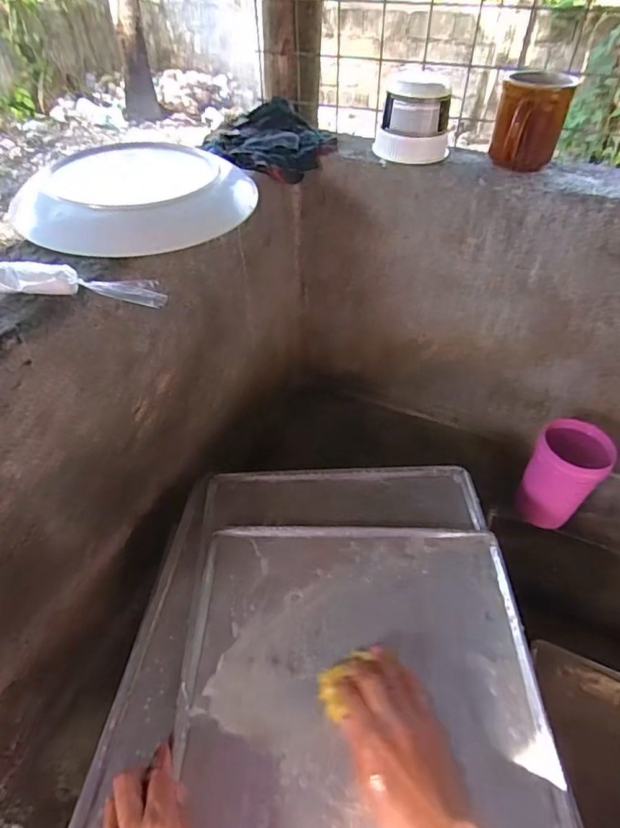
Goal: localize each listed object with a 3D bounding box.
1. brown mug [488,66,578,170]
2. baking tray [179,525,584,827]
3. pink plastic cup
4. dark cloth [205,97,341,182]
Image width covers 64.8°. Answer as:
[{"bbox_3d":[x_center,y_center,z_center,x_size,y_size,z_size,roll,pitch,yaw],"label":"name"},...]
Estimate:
[{"bbox_3d":[0.245,-0.323,0.546,0.077,0.085,0.089,8,47,8],"label":"brown mug"},{"bbox_3d":[0.049,0.291,0.416,0.320,0.014,0.427,0,46,1],"label":"baking tray"},{"bbox_3d":[0.338,0.082,0.657,0.089,0.140,0.074,28,53,25],"label":"pink plastic cup"},{"bbox_3d":[-0.056,-0.350,0.634,0.162,0.050,0.132,-29,53,-25],"label":"dark cloth"}]

